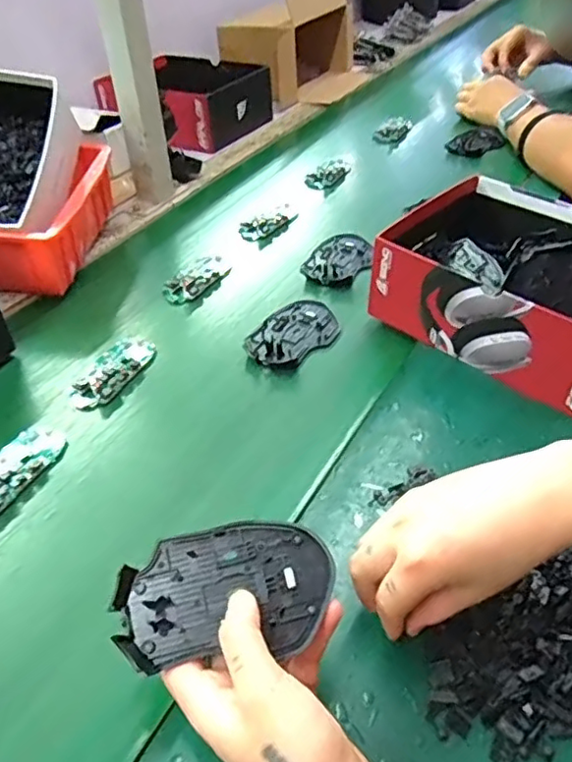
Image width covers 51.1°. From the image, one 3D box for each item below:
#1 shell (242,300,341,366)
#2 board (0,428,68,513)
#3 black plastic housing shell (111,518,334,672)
[{"bbox_3d":[0.010,-0.051,0.608,0.074,0.012,0.110,22,48,24],"label":"shell"},{"bbox_3d":[-0.221,0.069,0.479,0.048,0.014,0.095,20,47,22],"label":"board"},{"bbox_3d":[-0.032,0.114,0.328,0.115,0.020,0.065,-6,46,-8],"label":"black plastic housing shell"}]

